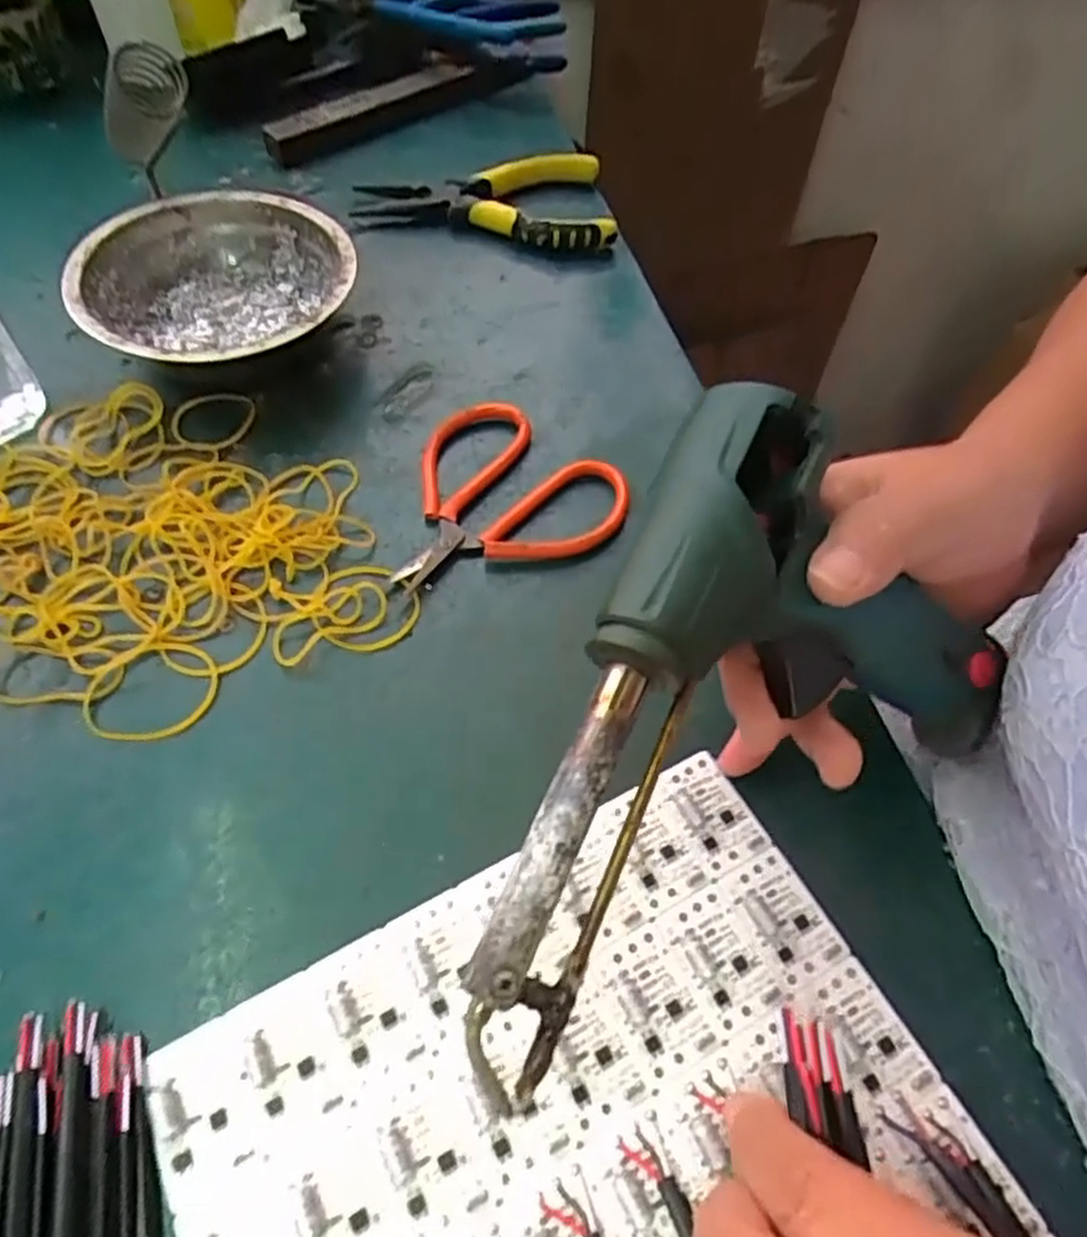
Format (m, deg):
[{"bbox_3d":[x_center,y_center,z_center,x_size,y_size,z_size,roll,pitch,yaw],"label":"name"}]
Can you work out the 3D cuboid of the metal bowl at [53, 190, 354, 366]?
[{"bbox_3d":[-0.156,-0.155,0.371,0.123,0.045,0.123,-15,59,-14],"label":"metal bowl"}]

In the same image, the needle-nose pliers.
[{"bbox_3d":[-0.033,-0.237,0.436,0.142,0.029,0.064,-6,58,-9],"label":"needle-nose pliers"}]

